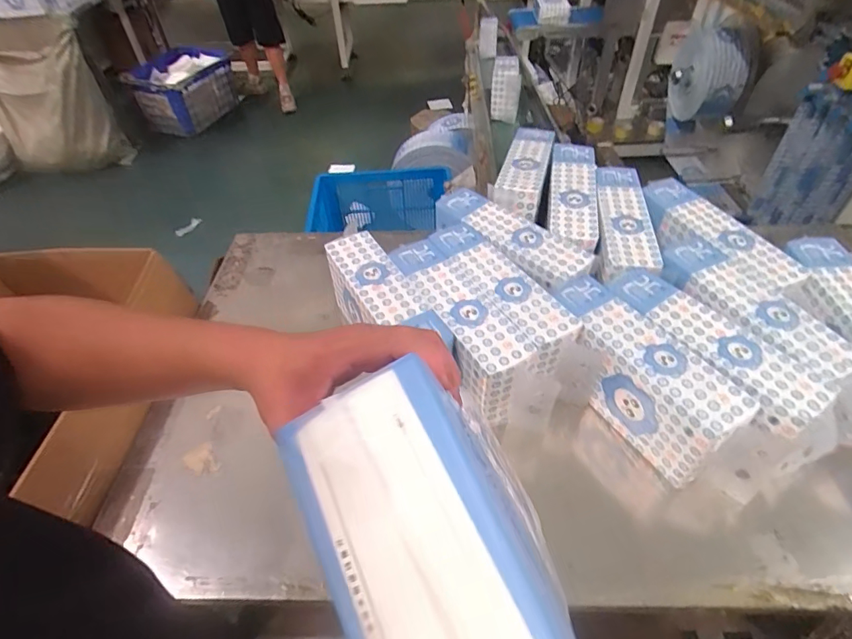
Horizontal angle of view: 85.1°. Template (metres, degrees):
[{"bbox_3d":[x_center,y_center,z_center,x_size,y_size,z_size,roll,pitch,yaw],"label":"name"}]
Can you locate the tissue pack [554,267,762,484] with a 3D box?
[{"bbox_3d":[0.320,0.083,0.722,0.098,0.139,0.304,-27,52,-20],"label":"tissue pack"}]

